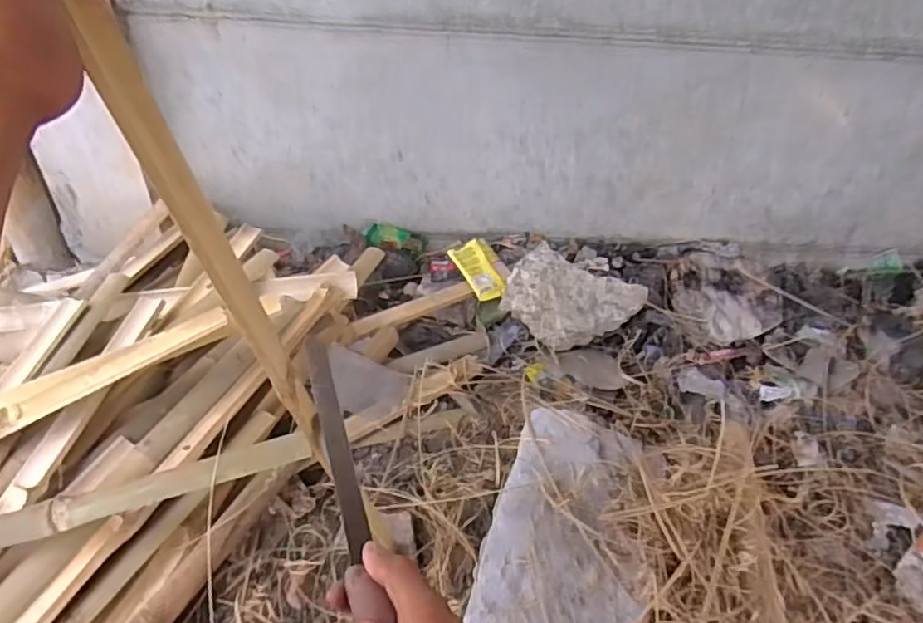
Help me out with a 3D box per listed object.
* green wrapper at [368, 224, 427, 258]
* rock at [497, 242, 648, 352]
[{"bbox_3d":[-0.124,-0.140,1.251,0.117,0.047,0.018,12,41,-13],"label":"green wrapper"},{"bbox_3d":[0.193,-0.012,1.132,0.214,0.108,0.159,22,45,18],"label":"rock"}]

